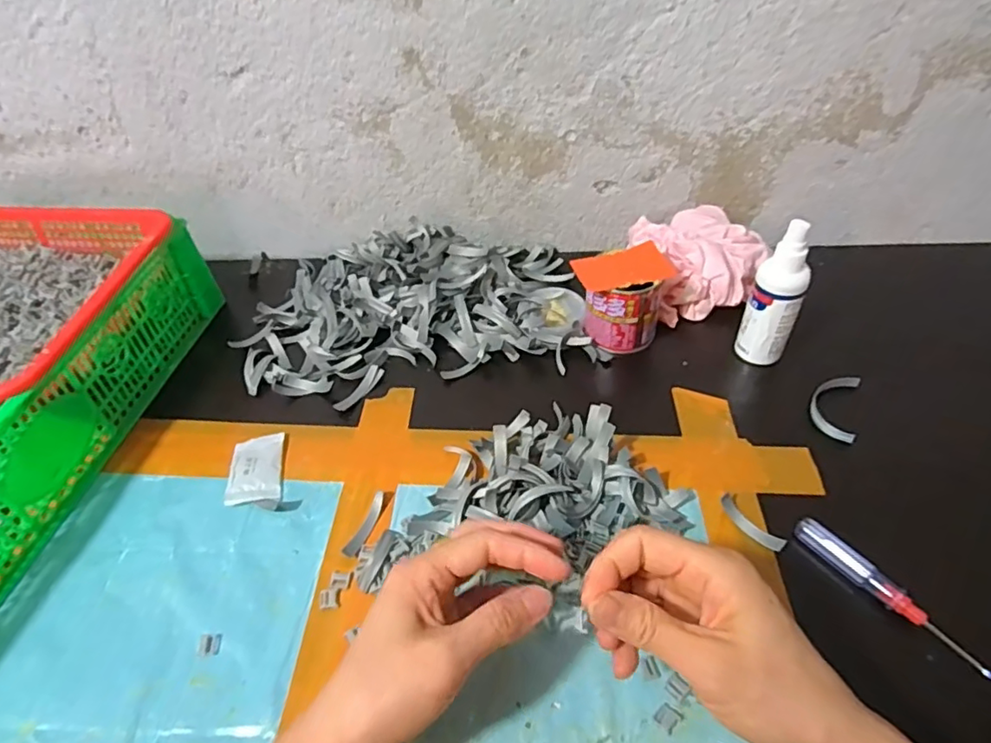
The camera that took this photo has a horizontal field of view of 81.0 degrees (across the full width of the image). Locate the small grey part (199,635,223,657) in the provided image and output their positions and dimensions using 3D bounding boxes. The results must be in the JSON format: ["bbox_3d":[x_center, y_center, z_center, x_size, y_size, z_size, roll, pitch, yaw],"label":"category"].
[{"bbox_3d":[-0.180,0.172,0.365,0.013,0.004,0.013,-7,44,-1],"label":"small grey part"}]

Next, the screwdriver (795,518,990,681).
[{"bbox_3d":[0.242,0.137,0.359,0.013,0.017,0.119,-27,48,-21],"label":"screwdriver"}]

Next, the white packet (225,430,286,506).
[{"bbox_3d":[-0.188,0.075,0.458,0.039,0.010,0.066,-10,45,-5],"label":"white packet"}]

